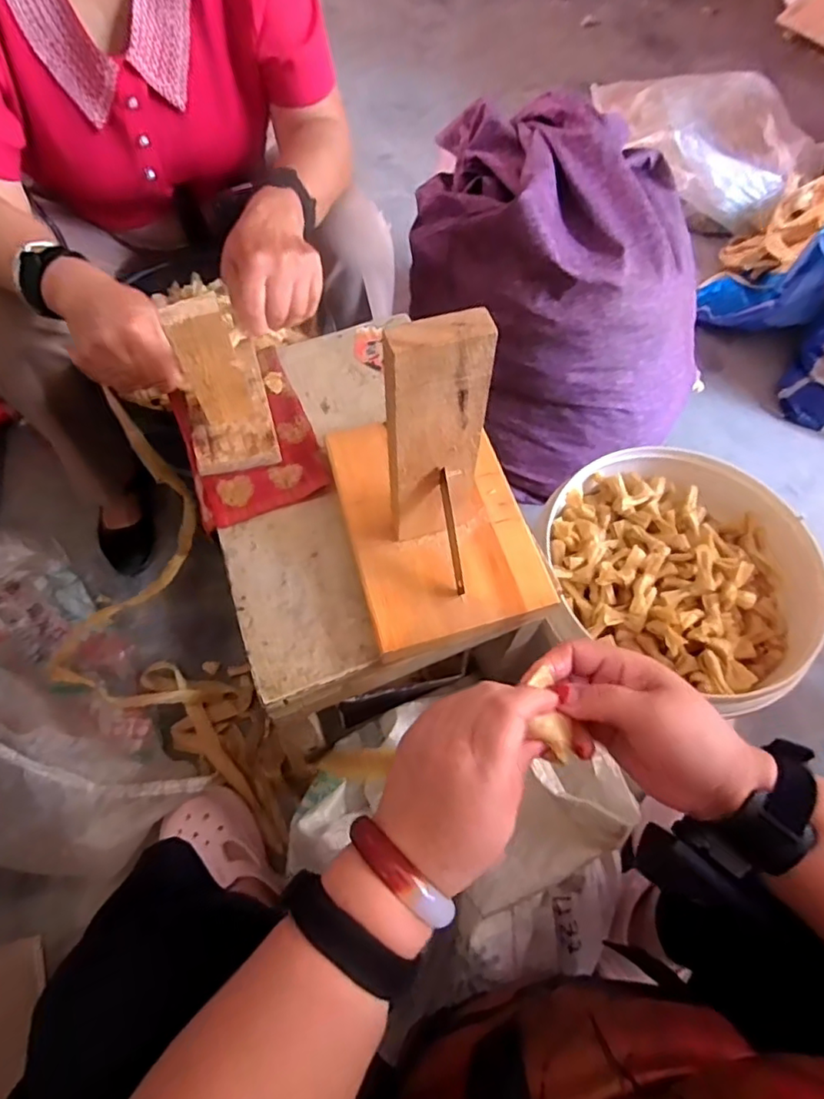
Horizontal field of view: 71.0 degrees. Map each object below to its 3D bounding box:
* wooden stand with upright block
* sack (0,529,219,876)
[{"bbox_3d":[0.020,-0.068,0.392,0.139,0.207,0.203,-13,63,-8],"label":"wooden stand with upright block"},{"bbox_3d":[-0.543,0.165,0.738,0.269,0.216,0.543,-37,69,-19],"label":"sack"}]

